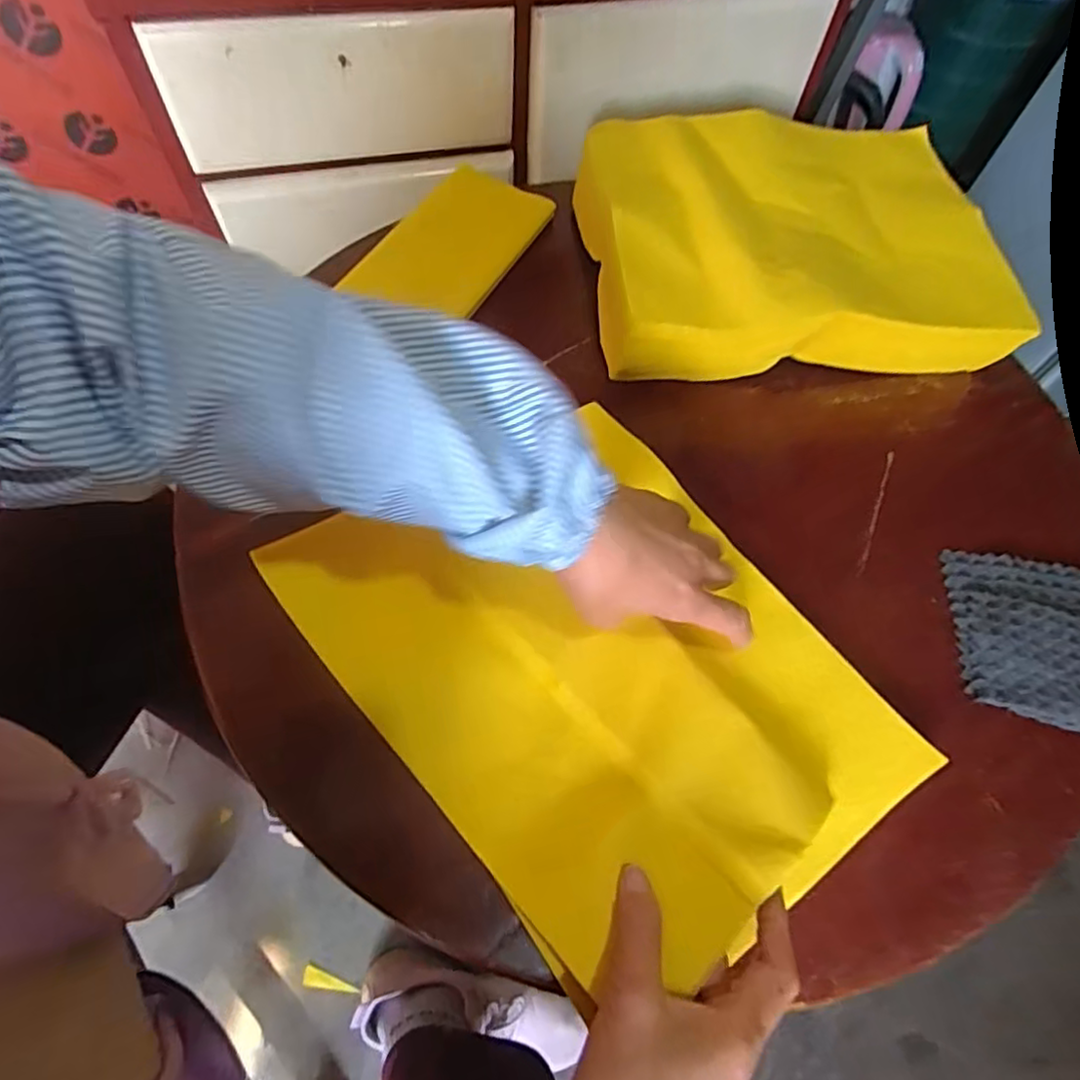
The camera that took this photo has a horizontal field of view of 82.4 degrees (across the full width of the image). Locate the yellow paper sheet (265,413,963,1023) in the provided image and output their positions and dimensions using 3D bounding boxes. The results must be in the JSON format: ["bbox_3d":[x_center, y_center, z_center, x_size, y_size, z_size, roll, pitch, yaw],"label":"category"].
[{"bbox_3d":[0.035,0.076,0.397,0.278,0.039,0.348,-33,70,-18],"label":"yellow paper sheet"}]

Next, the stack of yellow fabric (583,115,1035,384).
[{"bbox_3d":[0.227,-0.273,0.572,0.341,0.103,0.259,-3,63,-5],"label":"stack of yellow fabric"}]

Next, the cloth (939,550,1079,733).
[{"bbox_3d":[0.360,0.070,0.444,0.114,0.021,0.126,10,63,2],"label":"cloth"}]

